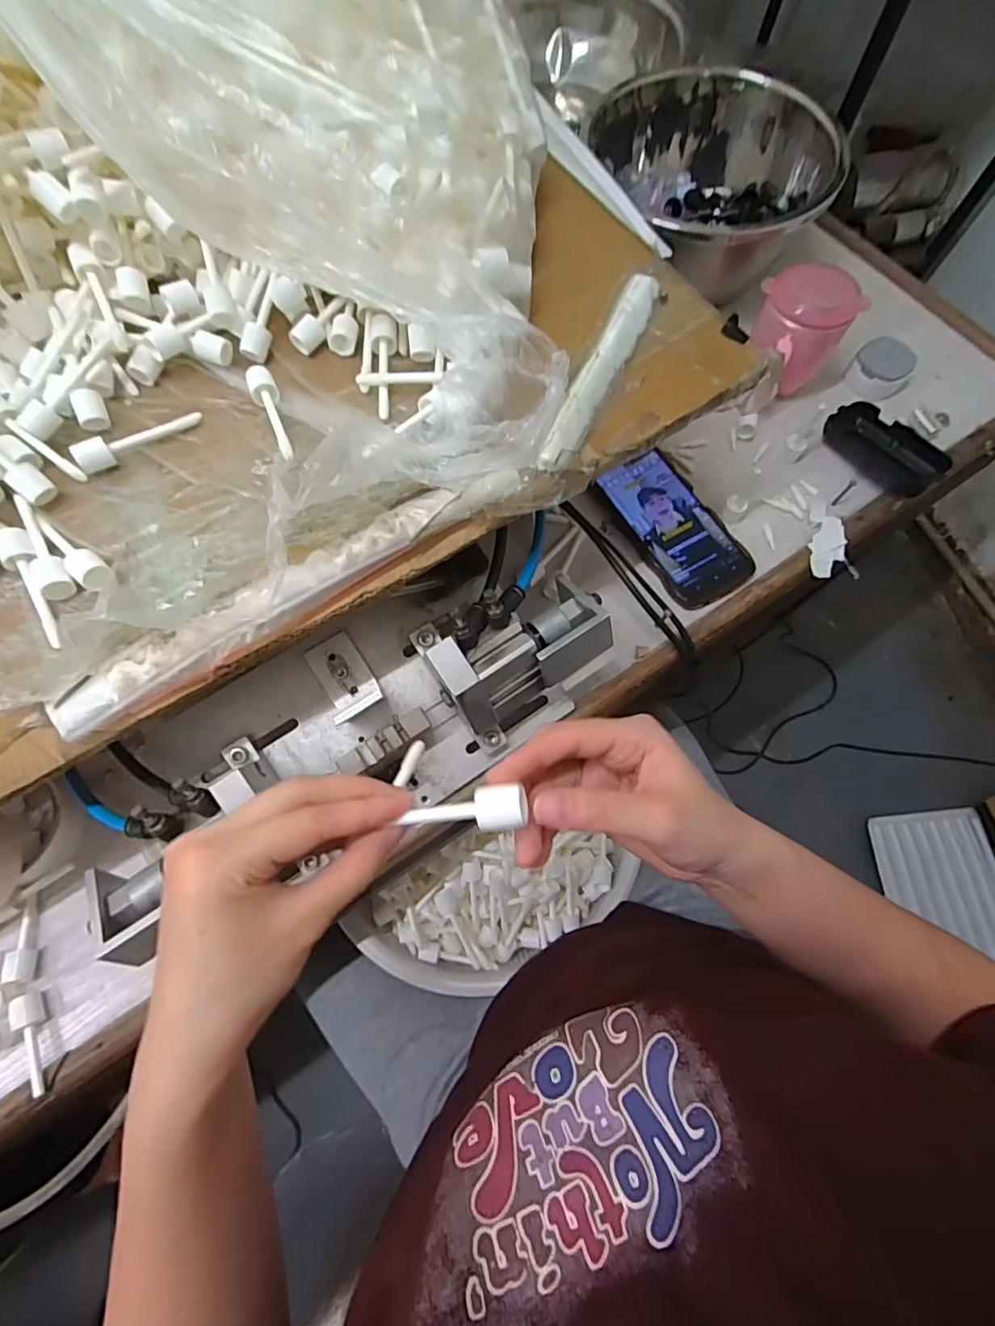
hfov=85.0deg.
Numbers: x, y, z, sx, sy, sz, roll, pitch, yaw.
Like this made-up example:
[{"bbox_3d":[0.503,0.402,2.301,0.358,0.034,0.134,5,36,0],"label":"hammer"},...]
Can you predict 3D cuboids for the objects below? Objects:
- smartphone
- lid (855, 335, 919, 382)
[{"bbox_3d":[0.165,-0.128,0.506,0.079,0.009,0.158,-27,73,-8],"label":"smartphone"},{"bbox_3d":[0.390,-0.306,0.546,0.048,0.011,0.050,-31,74,-10],"label":"lid"}]

